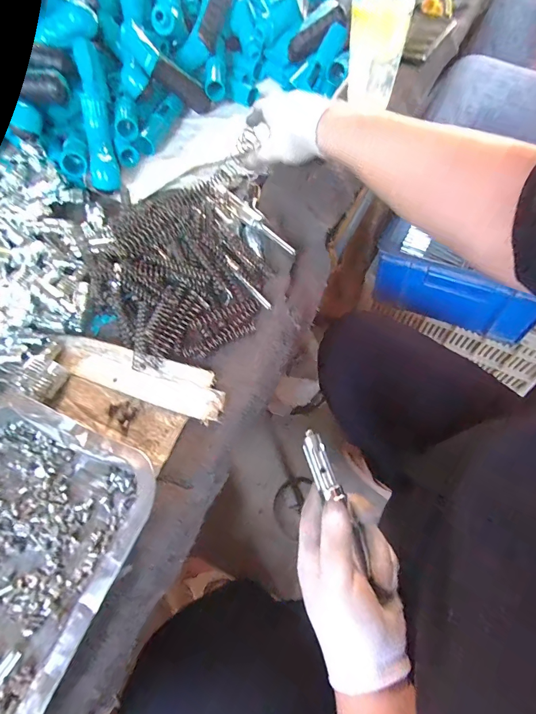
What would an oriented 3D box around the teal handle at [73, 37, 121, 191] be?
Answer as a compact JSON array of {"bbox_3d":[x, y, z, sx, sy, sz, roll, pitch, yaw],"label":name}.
[{"bbox_3d":[-0.235,-0.329,0.486,0.034,0.034,0.220,-11,82,-7],"label":"teal handle"}]

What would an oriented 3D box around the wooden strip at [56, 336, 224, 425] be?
[{"bbox_3d":[-0.123,0.014,0.335,0.179,0.017,0.045,19,63,12],"label":"wooden strip"}]

